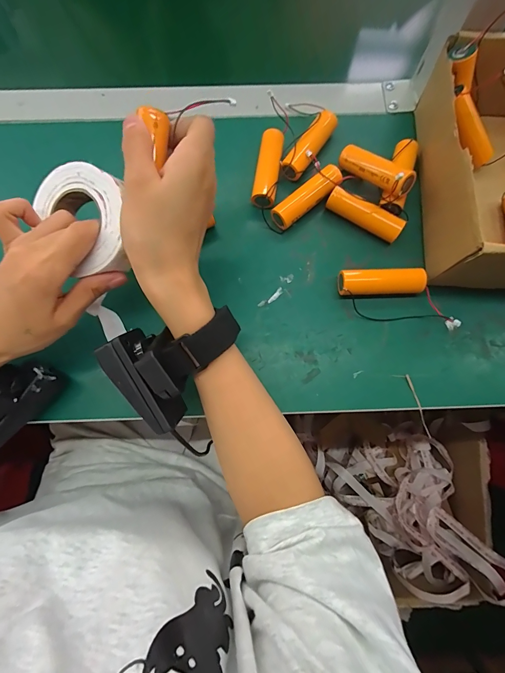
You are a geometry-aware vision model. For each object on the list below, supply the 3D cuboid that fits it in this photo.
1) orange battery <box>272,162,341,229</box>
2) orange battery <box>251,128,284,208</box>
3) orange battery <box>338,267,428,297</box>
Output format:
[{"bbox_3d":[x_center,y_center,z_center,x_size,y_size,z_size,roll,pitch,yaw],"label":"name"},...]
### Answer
[{"bbox_3d":[0.051,-0.129,0.308,0.076,0.021,0.021,-39,81,-8],"label":"orange battery"},{"bbox_3d":[0.015,-0.161,0.312,0.022,0.021,0.076,8,78,1],"label":"orange battery"},{"bbox_3d":[0.113,-0.047,0.290,0.074,0.022,0.020,-3,78,-1],"label":"orange battery"}]

